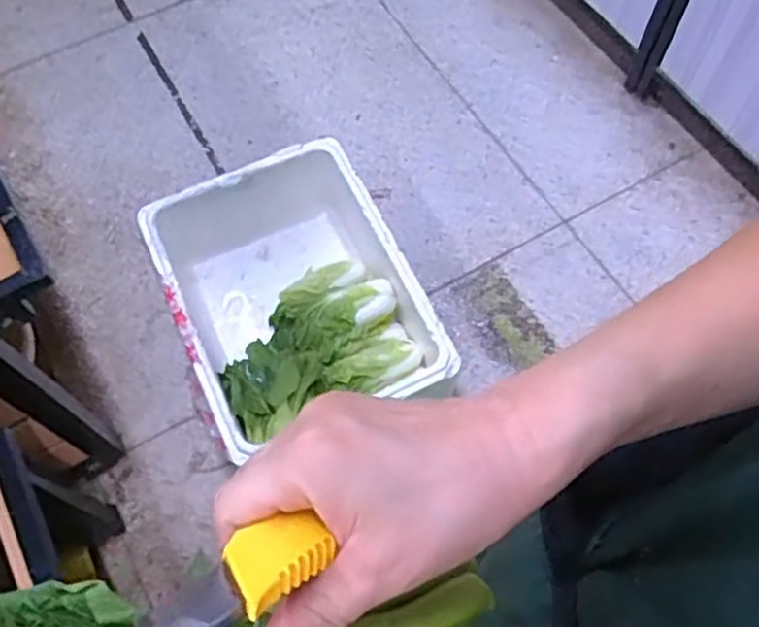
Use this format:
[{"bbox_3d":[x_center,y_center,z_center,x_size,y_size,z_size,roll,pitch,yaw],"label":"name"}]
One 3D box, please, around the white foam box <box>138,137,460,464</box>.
[{"bbox_3d":[-0.155,-0.018,1.426,0.471,0.256,0.584,-23,66,-10],"label":"white foam box"}]

